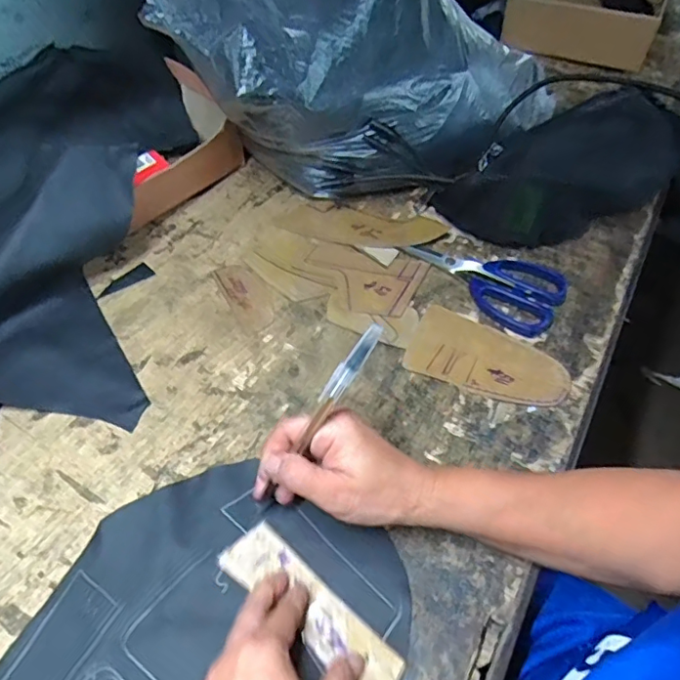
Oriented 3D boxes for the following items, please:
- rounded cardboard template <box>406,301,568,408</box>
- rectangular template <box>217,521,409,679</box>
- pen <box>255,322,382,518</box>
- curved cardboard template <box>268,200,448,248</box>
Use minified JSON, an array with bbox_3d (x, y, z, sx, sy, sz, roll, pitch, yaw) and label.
[{"bbox_3d":[0.128,0.015,0.468,0.131,0.004,0.074,19,54,14],"label":"rounded cardboard template"},{"bbox_3d":[-0.018,0.170,0.343,0.131,0.004,0.038,35,59,23],"label":"rectangular template"},{"bbox_3d":[-0.018,0.056,0.341,0.012,0.167,0.008,-2,43,-45],"label":"pen"},{"bbox_3d":[0.020,-0.119,0.569,0.170,0.005,0.058,11,52,10],"label":"curved cardboard template"}]

